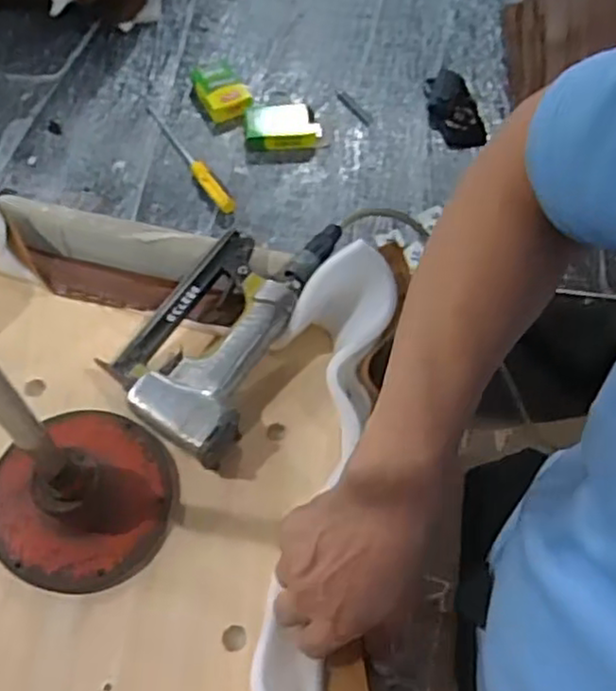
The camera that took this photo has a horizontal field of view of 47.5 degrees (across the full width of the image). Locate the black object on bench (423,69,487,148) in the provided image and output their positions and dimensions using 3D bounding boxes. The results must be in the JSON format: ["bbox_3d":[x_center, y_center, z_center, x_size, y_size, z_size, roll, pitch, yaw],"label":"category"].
[{"bbox_3d":[0.273,-0.446,1.317,0.103,0.041,0.177,-3,57,-5],"label":"black object on bench"}]

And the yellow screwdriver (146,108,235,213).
[{"bbox_3d":[-0.213,-0.335,1.221,0.029,0.029,0.292,-29,63,-20],"label":"yellow screwdriver"}]

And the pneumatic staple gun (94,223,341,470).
[{"bbox_3d":[-0.085,-0.025,0.639,0.134,0.058,0.236,24,62,9],"label":"pneumatic staple gun"}]

